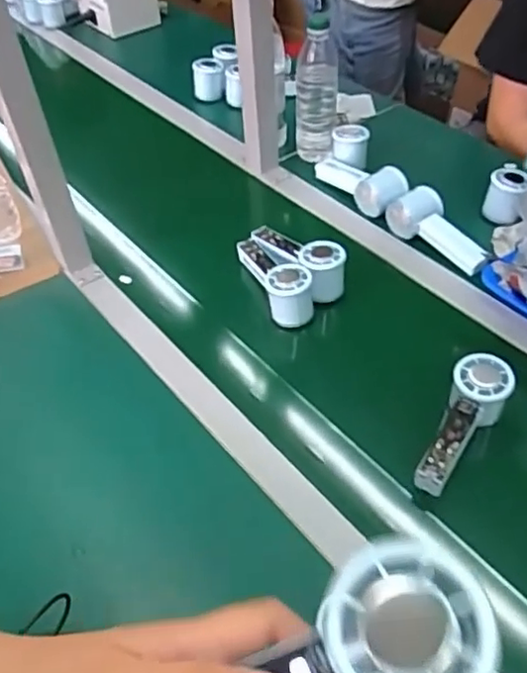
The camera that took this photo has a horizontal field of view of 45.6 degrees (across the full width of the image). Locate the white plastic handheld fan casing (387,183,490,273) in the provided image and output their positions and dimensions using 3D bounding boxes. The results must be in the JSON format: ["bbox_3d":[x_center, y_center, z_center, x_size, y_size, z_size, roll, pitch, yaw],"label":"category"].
[{"bbox_3d":[0.237,-0.142,0.852,0.056,0.054,0.149,-38,73,-27],"label":"white plastic handheld fan casing"}]

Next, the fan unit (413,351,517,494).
[{"bbox_3d":[0.198,0.091,0.624,0.054,0.056,0.157,22,53,23],"label":"fan unit"}]

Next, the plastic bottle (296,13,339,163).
[{"bbox_3d":[0.080,-0.366,0.949,0.064,0.203,0.064,-2,47,3],"label":"plastic bottle"}]

